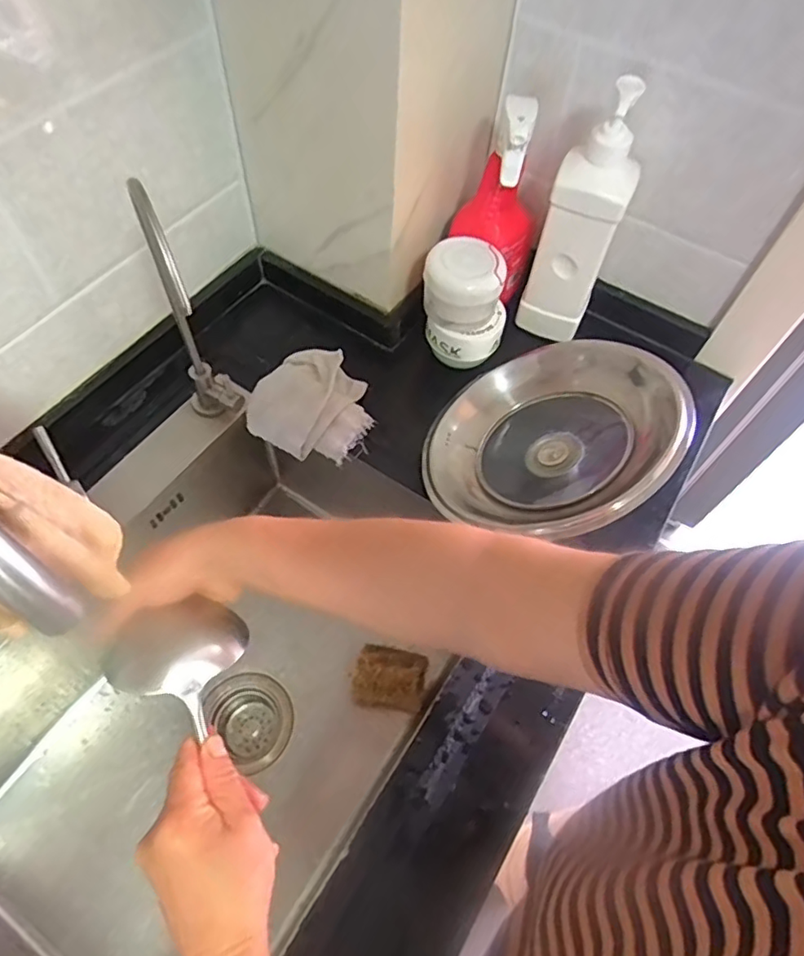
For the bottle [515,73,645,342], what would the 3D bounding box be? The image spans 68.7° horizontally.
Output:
[{"bbox_3d":[0.188,-0.266,0.621,0.075,0.268,0.055,22,61,9],"label":"bottle"}]

